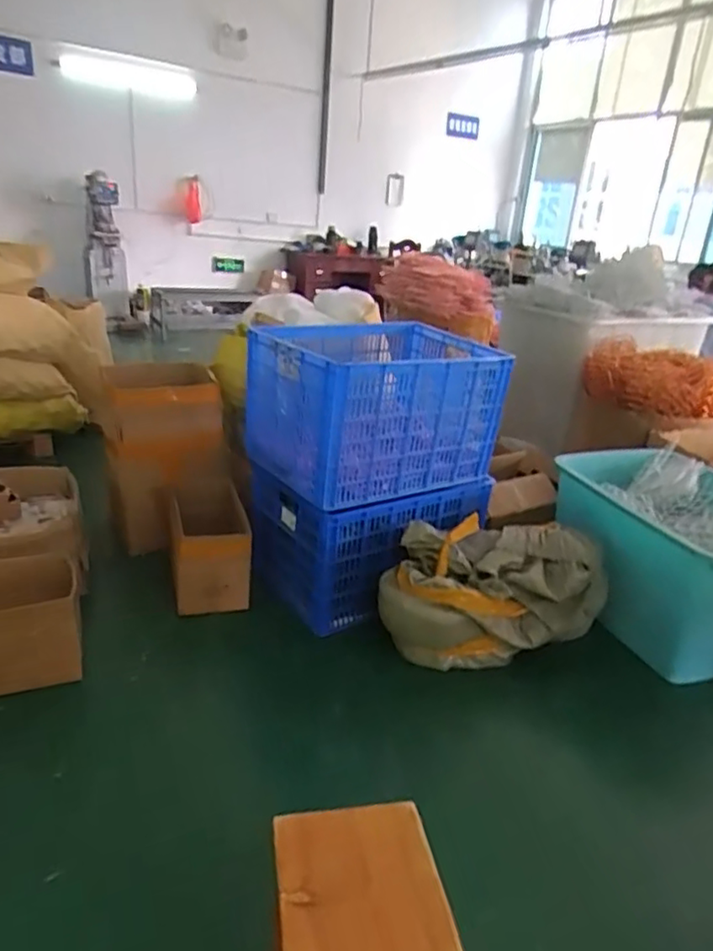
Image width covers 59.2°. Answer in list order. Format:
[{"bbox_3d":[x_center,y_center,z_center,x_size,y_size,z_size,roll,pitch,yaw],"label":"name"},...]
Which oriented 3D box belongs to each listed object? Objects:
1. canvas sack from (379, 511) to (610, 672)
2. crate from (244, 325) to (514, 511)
[{"bbox_3d":[0.363,0.332,1.747,0.602,0.312,0.261,0,23,-12],"label":"canvas sack"},{"bbox_3d":[0.053,-0.209,1.908,0.665,0.398,0.459,-10,27,-31],"label":"crate"}]

